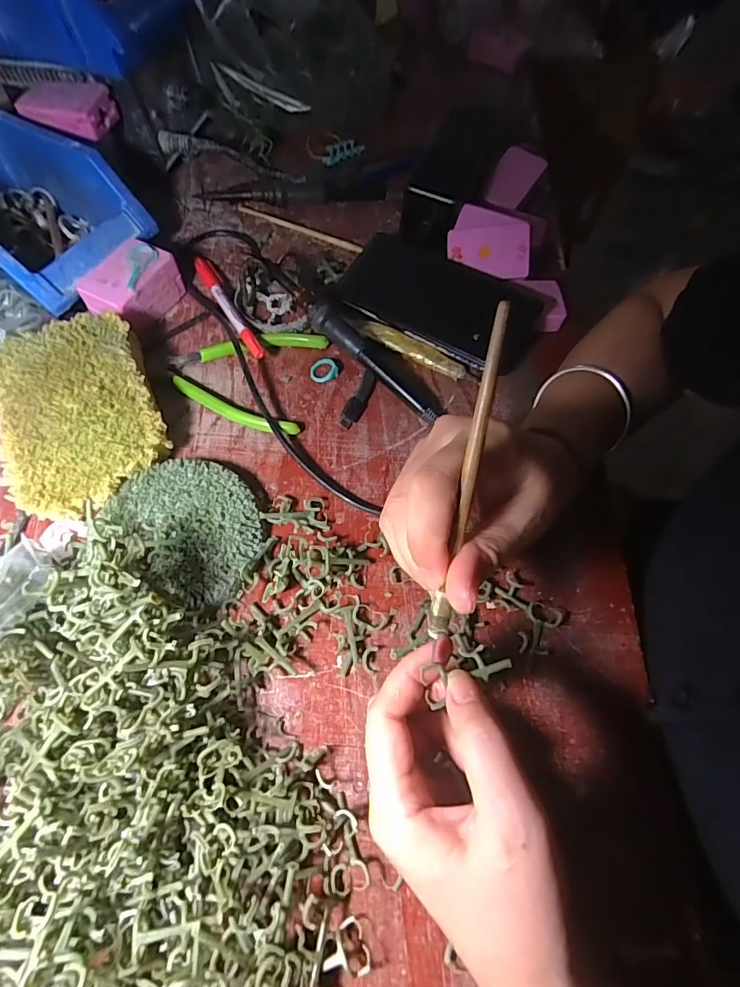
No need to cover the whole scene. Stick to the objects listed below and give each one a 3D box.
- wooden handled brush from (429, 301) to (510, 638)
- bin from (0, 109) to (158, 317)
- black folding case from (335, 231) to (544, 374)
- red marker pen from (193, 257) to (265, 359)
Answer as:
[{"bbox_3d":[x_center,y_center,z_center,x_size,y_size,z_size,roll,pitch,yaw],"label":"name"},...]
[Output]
[{"bbox_3d":[0.040,-0.002,0.191,0.009,0.004,0.140,10,109,5],"label":"wooden handled brush"},{"bbox_3d":[-0.286,-0.240,0.395,0.196,0.070,0.124,37,68,15],"label":"bin"},{"bbox_3d":[0.059,-0.169,0.408,0.164,0.015,0.092,31,67,11],"label":"black folding case"},{"bbox_3d":[-0.119,-0.159,0.396,0.015,0.014,0.137,-26,63,-11],"label":"red marker pen"}]

